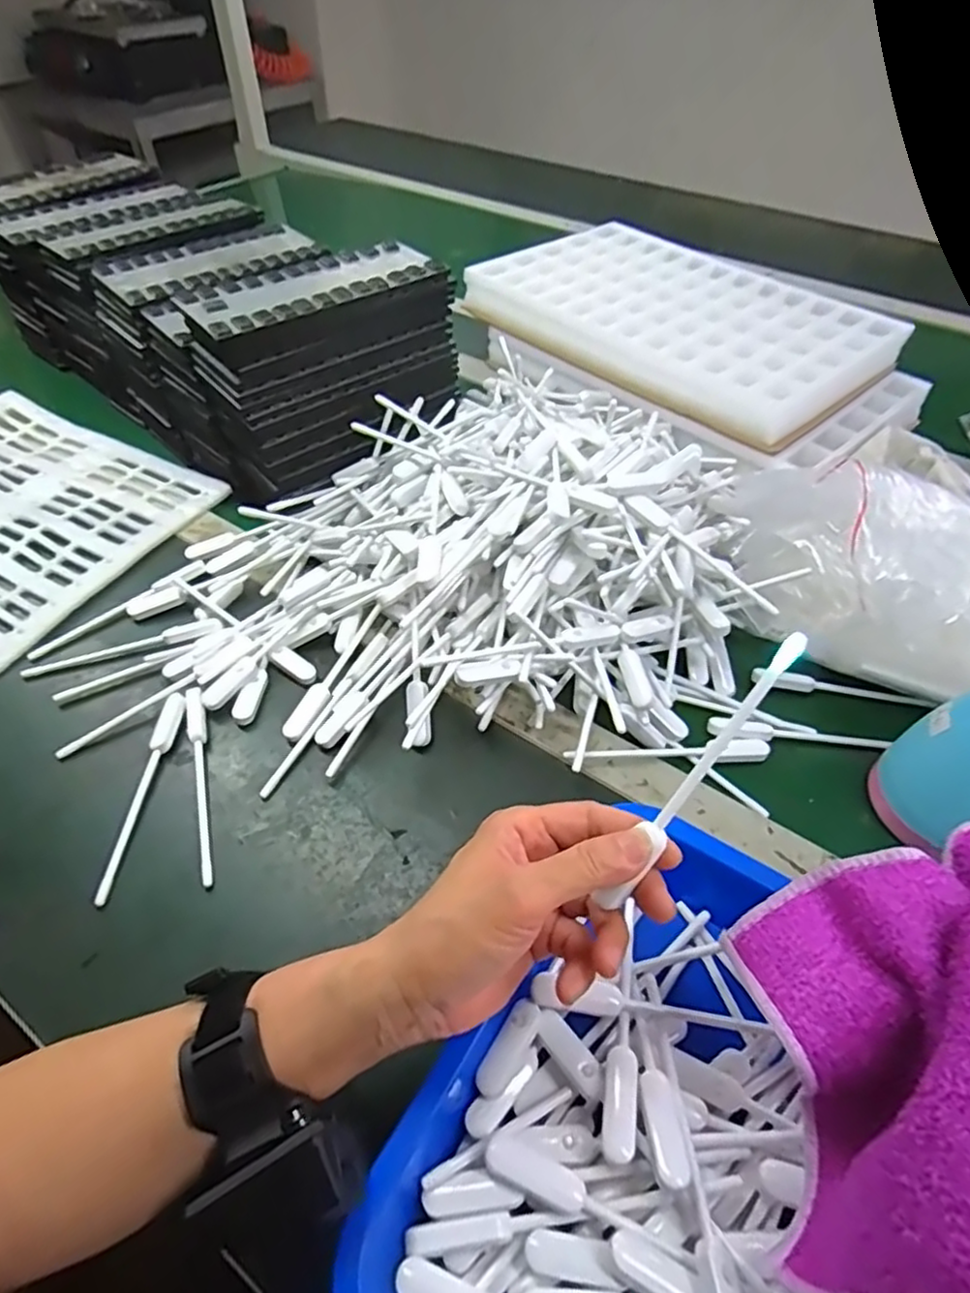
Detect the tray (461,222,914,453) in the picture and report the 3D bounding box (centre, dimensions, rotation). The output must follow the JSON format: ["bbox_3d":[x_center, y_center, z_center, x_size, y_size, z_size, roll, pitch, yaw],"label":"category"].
[{"bbox_3d":[0.210,-0.369,0.740,0.292,0.049,0.414,-35,59,-27],"label":"tray"}]

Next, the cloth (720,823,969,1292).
[{"bbox_3d":[0.159,0.157,0.252,0.097,0.097,0.147,3,50,0],"label":"cloth"}]

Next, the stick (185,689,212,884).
[{"bbox_3d":[-0.187,0.087,0.431,0.012,0.016,0.139,-14,52,-13],"label":"stick"}]

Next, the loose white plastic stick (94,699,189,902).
[{"bbox_3d":[-0.224,0.093,0.425,0.015,0.013,0.140,4,50,2],"label":"loose white plastic stick"}]

